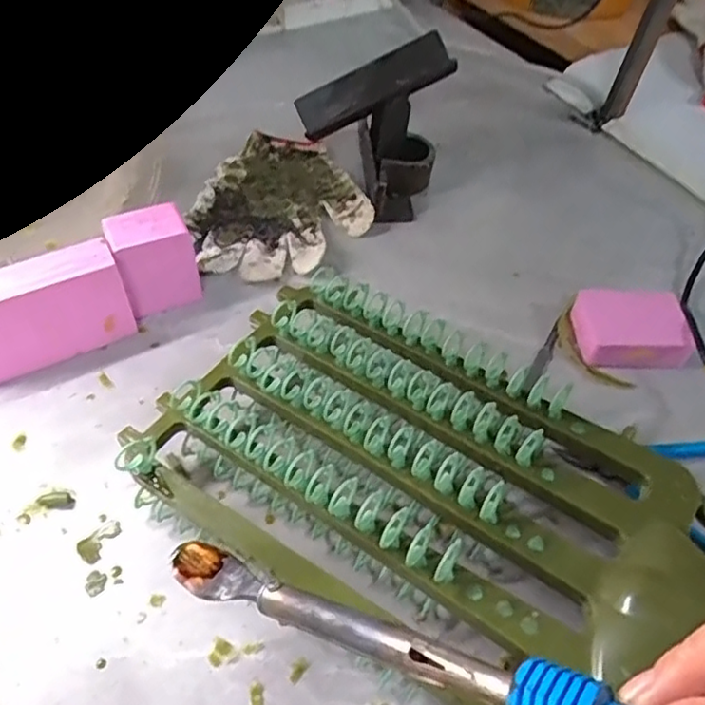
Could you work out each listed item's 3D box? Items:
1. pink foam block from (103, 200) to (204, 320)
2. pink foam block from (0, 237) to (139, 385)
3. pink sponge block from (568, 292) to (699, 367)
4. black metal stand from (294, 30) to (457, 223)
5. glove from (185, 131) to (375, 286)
[{"bbox_3d":[-0.144,-0.066,0.473,0.055,0.068,0.044,-21,54,-20],"label":"pink foam block"},{"bbox_3d":[-0.207,-0.025,0.434,0.107,0.075,0.030,-26,56,-23],"label":"pink foam block"},{"bbox_3d":[0.206,-0.016,0.476,0.075,0.030,0.058,4,50,1],"label":"pink sponge block"},{"bbox_3d":[0.015,-0.196,0.554,0.120,0.104,0.104,7,50,3],"label":"black metal stand"},{"bbox_3d":[-0.071,-0.133,0.567,0.148,0.017,0.179,-17,53,-16],"label":"glove"}]

